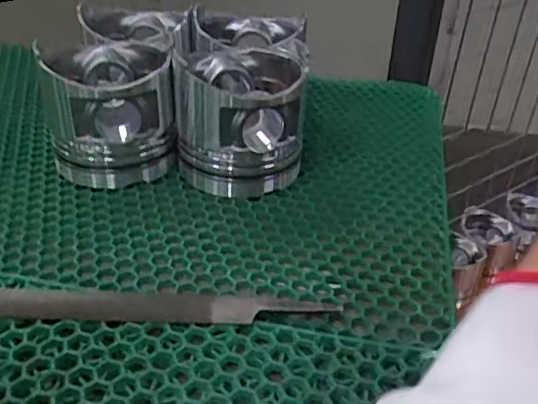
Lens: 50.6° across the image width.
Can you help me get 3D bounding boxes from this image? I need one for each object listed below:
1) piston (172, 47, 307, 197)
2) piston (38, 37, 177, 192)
[{"bbox_3d":[-0.020,-0.061,0.414,0.088,0.080,0.099,3,34,-2],"label":"piston"},{"bbox_3d":[-0.116,-0.069,0.414,0.083,0.080,0.105,-8,35,-17],"label":"piston"}]

